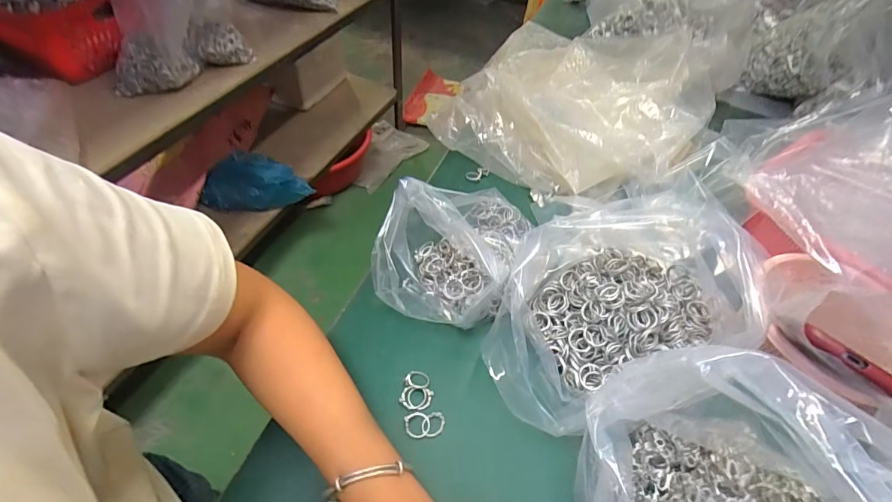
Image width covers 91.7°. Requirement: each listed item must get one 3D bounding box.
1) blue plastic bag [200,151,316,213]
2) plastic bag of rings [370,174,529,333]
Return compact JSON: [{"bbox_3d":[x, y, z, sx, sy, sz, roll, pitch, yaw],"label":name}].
[{"bbox_3d":[-0.506,-0.186,1.199,0.247,0.121,0.139,5,50,-1],"label":"blue plastic bag"},{"bbox_3d":[0.005,-0.018,0.456,0.148,0.069,0.187,12,50,5],"label":"plastic bag of rings"}]

